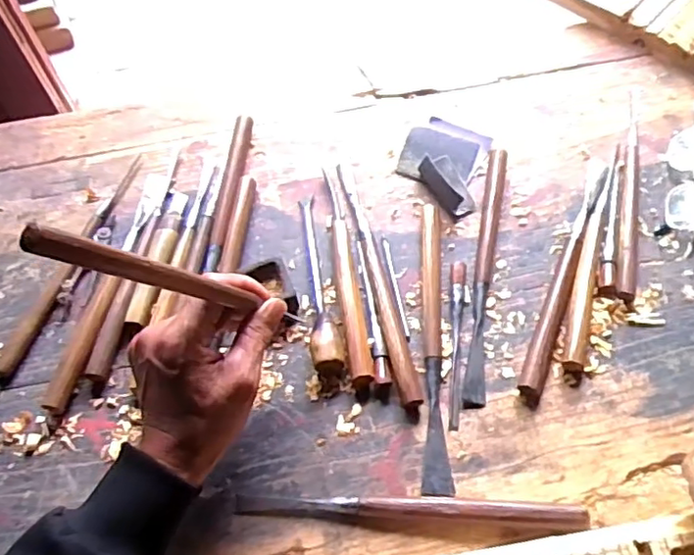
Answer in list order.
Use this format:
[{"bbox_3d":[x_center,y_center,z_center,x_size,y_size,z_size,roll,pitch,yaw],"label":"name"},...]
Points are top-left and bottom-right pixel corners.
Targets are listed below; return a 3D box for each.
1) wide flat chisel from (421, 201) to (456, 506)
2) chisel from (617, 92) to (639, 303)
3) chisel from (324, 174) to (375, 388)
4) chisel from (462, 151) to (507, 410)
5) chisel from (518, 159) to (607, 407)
[{"bbox_3d":[0.075,0.048,0.523,0.022,0.015,0.262,2,60,3],"label":"wide flat chisel"},{"bbox_3d":[0.273,-0.084,0.592,0.018,0.011,0.247,13,61,9],"label":"chisel"},{"bbox_3d":[-0.001,-0.010,0.554,0.020,0.016,0.222,-7,60,-2],"label":"chisel"},{"bbox_3d":[0.124,-0.009,0.550,0.018,0.019,0.254,9,60,7],"label":"chisel"},{"bbox_3d":[0.197,-0.009,0.550,0.018,0.016,0.262,20,63,13],"label":"chisel"}]

